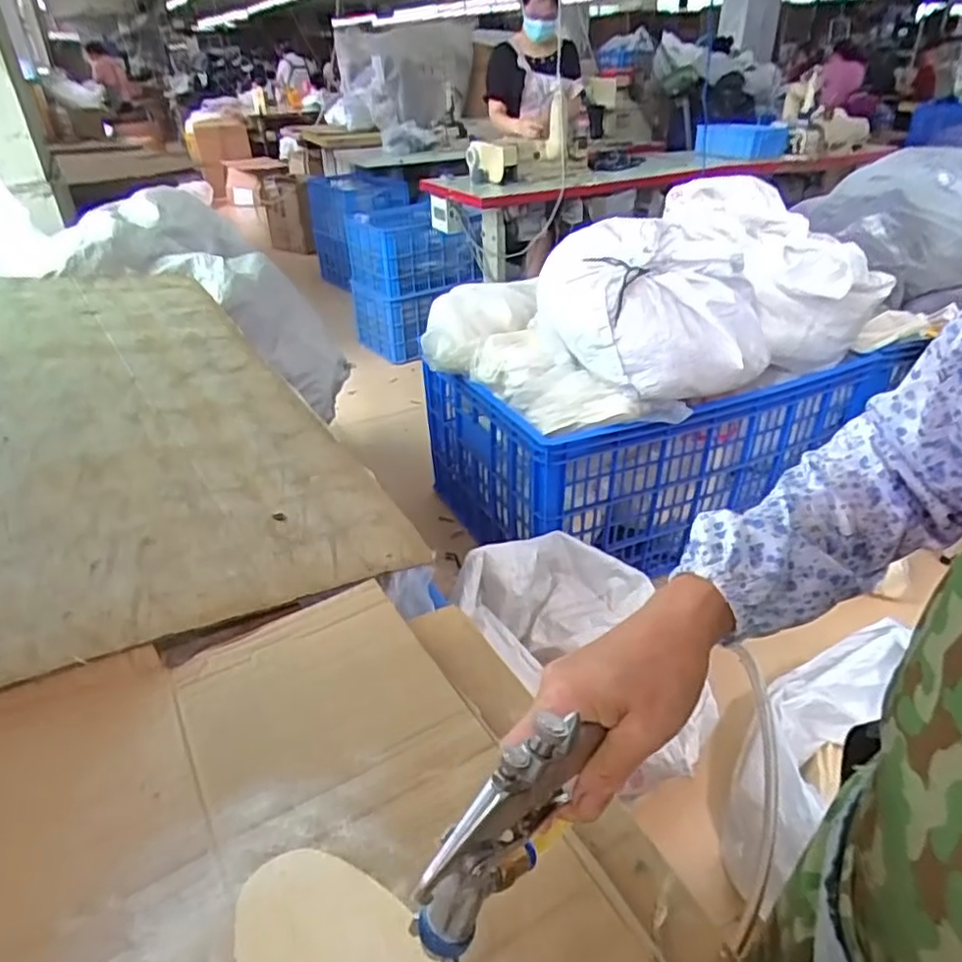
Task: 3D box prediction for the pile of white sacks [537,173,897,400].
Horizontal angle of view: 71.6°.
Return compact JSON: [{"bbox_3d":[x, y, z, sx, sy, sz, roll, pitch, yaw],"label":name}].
[{"bbox_3d":[0.504,-0.471,1.615,0.769,0.315,0.516,-17,36,-24],"label":"pile of white sacks"}]

